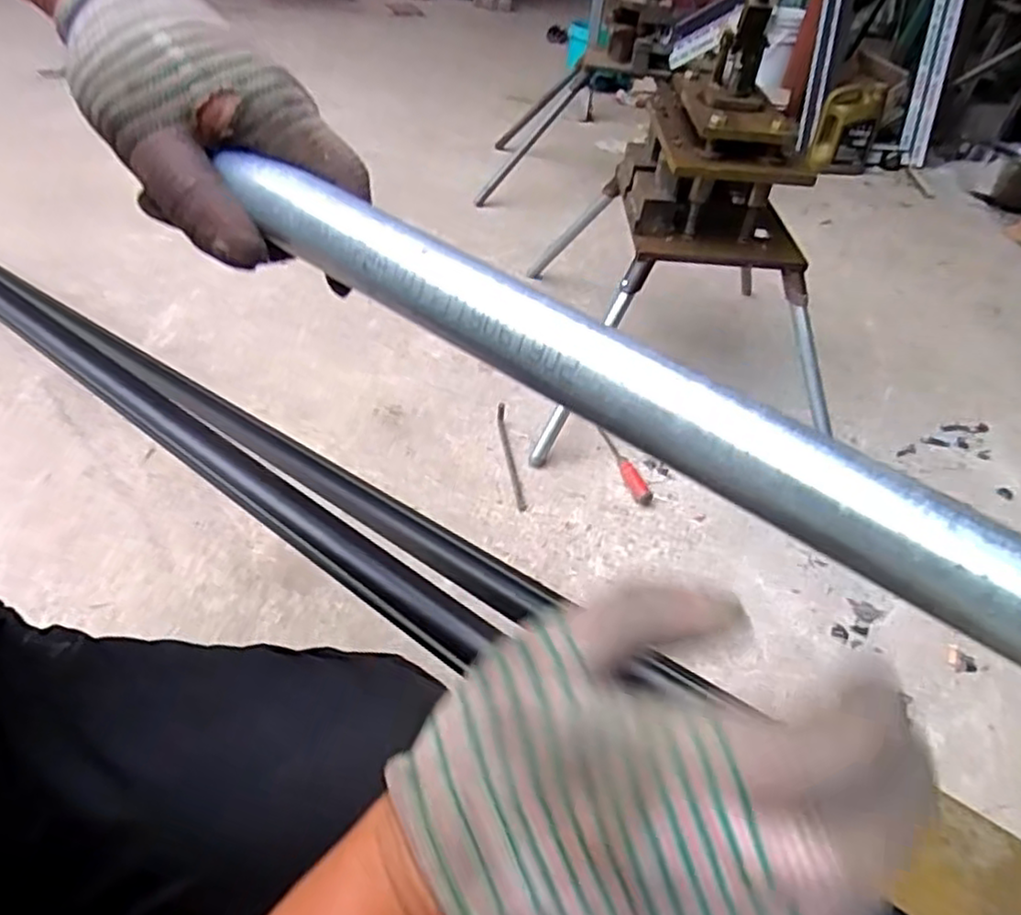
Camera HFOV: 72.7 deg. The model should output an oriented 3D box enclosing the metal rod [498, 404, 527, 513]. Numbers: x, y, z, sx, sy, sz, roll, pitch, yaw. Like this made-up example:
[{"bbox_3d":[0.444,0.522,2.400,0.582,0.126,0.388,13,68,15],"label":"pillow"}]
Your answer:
[{"bbox_3d":[0.000,-0.006,1.153,0.014,0.024,0.233,-3,43,-10],"label":"metal rod"}]

